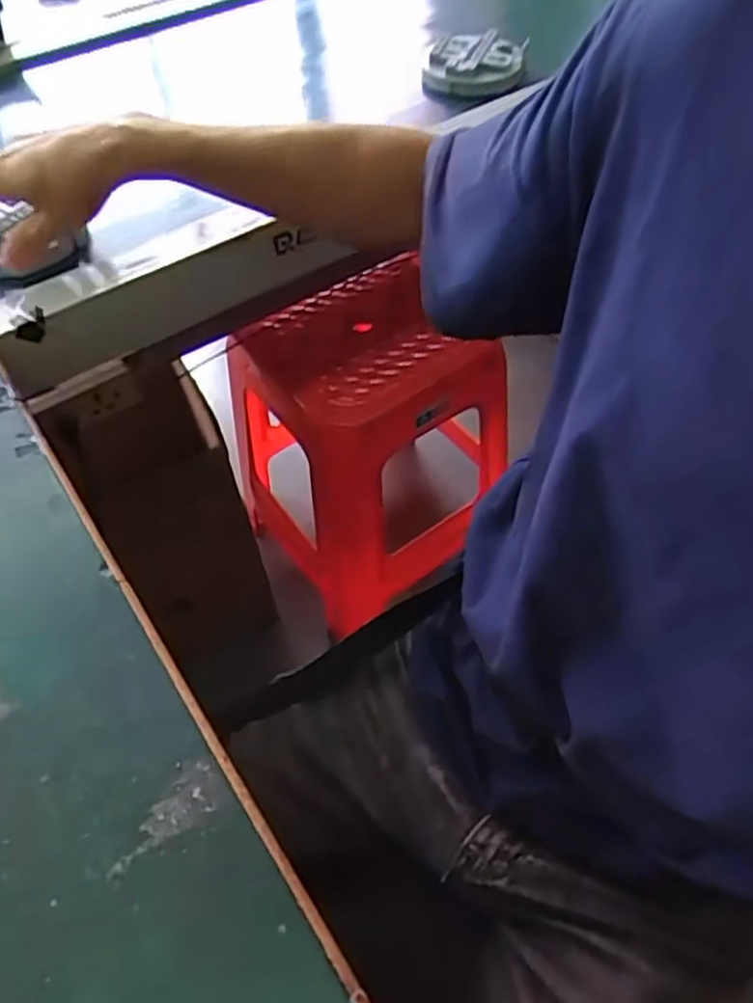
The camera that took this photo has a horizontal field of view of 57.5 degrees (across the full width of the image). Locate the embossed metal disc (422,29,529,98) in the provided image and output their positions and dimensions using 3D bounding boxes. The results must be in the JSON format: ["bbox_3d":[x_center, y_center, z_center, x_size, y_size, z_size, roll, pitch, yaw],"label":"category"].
[{"bbox_3d":[0.102,-0.461,0.722,0.102,0.029,0.097,2,54,-2],"label":"embossed metal disc"}]

